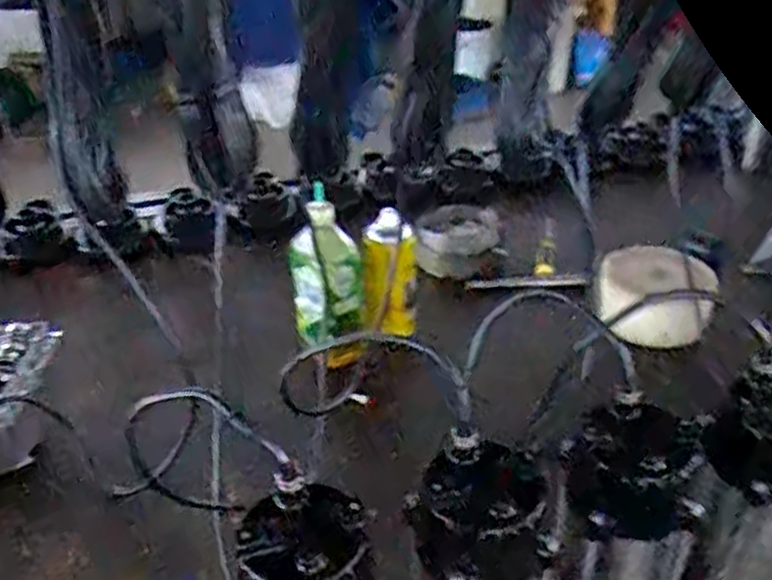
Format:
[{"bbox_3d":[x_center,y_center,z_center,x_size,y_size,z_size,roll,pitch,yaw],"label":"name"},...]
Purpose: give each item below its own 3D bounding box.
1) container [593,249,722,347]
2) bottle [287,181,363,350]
[{"bbox_3d":[0.368,0.007,1.055,0.157,0.105,0.157,-1,34,0],"label":"container"},{"bbox_3d":[-0.077,-0.024,0.969,0.090,0.179,0.082,-5,34,-7],"label":"bottle"}]

